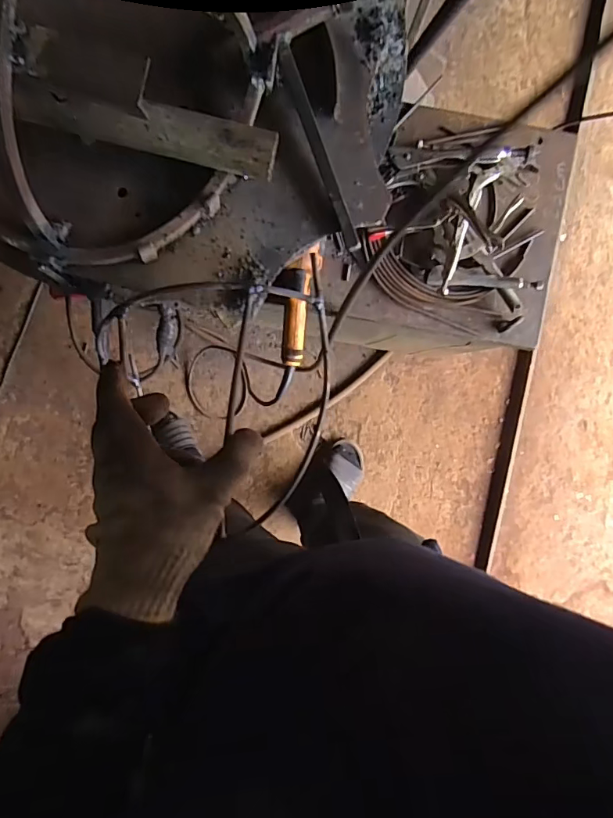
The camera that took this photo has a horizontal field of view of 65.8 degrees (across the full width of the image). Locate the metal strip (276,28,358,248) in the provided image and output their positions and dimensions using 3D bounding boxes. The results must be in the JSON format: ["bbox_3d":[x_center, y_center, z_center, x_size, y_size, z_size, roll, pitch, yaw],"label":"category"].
[{"bbox_3d":[0.010,-0.201,0.363,0.012,0.013,0.160,-21,95,-4],"label":"metal strip"}]

